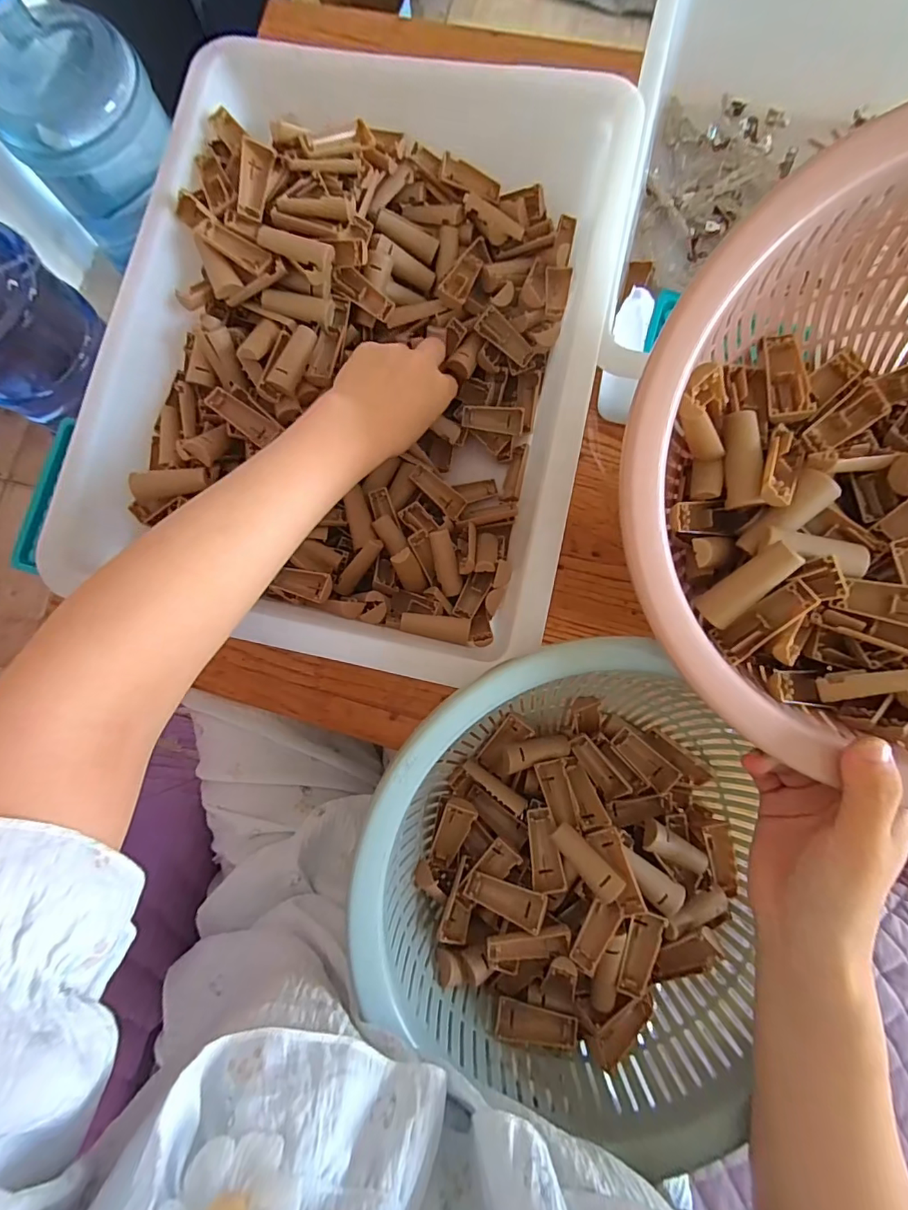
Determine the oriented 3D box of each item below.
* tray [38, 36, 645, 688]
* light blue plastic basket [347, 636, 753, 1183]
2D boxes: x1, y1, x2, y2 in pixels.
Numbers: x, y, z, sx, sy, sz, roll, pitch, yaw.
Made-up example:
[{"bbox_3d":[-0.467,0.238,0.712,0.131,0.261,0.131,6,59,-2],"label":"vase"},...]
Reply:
[{"bbox_3d":[-0.053,-0.184,0.383,0.343,0.113,0.463,12,83,4],"label":"tray"},{"bbox_3d":[0.073,0.162,0.307,0.232,0.110,0.250,-42,83,-3],"label":"light blue plastic basket"}]

